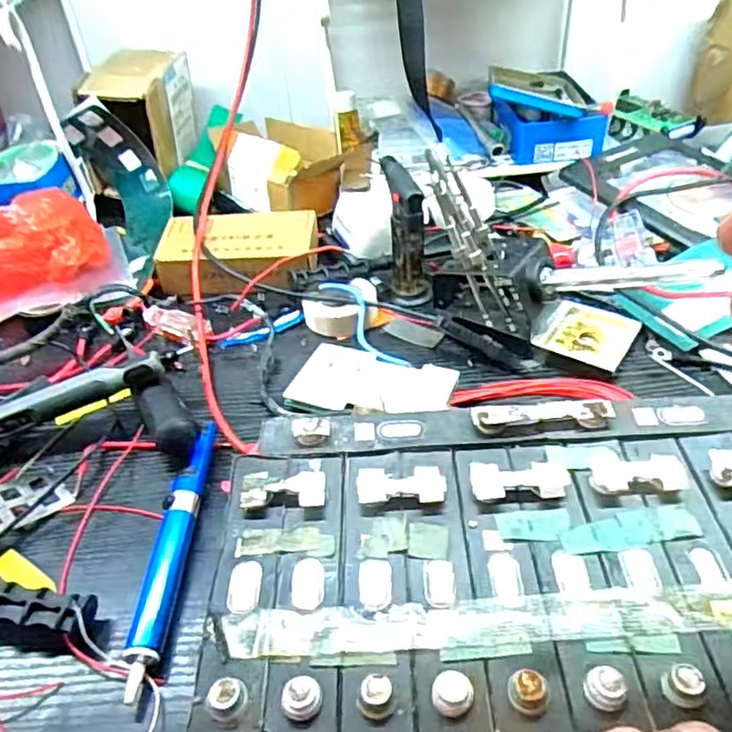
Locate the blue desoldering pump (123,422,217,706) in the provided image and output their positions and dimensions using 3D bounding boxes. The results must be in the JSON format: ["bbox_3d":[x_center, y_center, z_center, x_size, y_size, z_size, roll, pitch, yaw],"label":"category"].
[{"bbox_3d":[-0.119,0.111,0.403,0.019,0.024,0.186,-1,40,4],"label":"blue desoldering pump"}]

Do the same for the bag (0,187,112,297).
[{"bbox_3d":[-0.335,-0.117,0.607,0.160,0.078,0.105,-23,44,-20],"label":"bag"}]

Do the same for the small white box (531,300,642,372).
[{"bbox_3d":[0.182,-0.027,0.529,0.069,0.014,0.068,21,47,27],"label":"small white box"}]

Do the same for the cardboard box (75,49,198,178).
[{"bbox_3d":[-0.252,-0.290,0.725,0.082,0.107,0.137,3,41,9],"label":"cardboard box"}]

